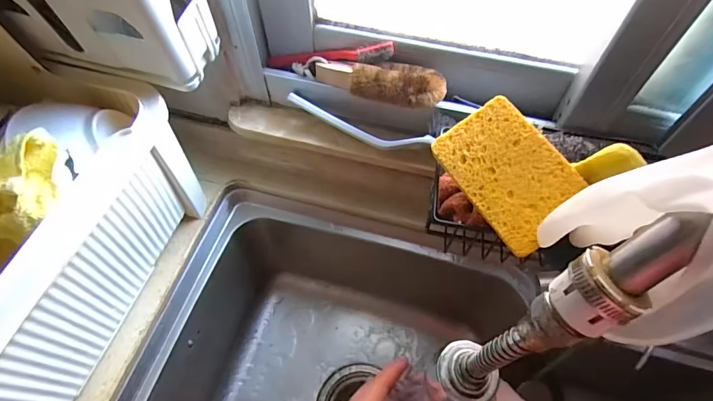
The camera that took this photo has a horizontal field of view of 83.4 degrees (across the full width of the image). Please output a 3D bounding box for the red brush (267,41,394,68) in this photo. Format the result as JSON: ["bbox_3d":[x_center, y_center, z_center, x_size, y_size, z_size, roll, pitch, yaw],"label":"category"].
[{"bbox_3d":[-0.039,-0.177,0.495,0.172,0.018,0.025,7,56,28],"label":"red brush"}]

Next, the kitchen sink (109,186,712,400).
[{"bbox_3d":[0.112,0.275,0.518,0.729,0.233,0.449,13,59,8],"label":"kitchen sink"}]

